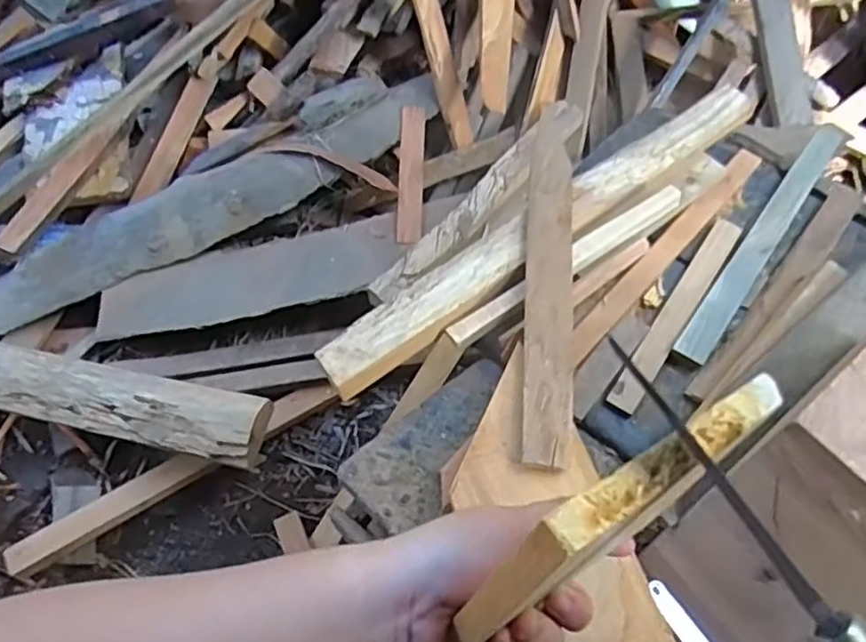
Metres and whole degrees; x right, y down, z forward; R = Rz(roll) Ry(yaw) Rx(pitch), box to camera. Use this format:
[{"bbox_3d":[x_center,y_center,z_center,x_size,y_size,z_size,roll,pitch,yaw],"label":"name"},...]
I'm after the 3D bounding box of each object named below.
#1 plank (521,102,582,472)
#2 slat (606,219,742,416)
[{"bbox_3d":[0.131,-0.066,0.765,0.052,0.014,0.462,9,61,-2],"label":"plank"},{"bbox_3d":[0.270,-0.011,0.767,0.032,0.013,0.269,32,72,14],"label":"slat"}]

